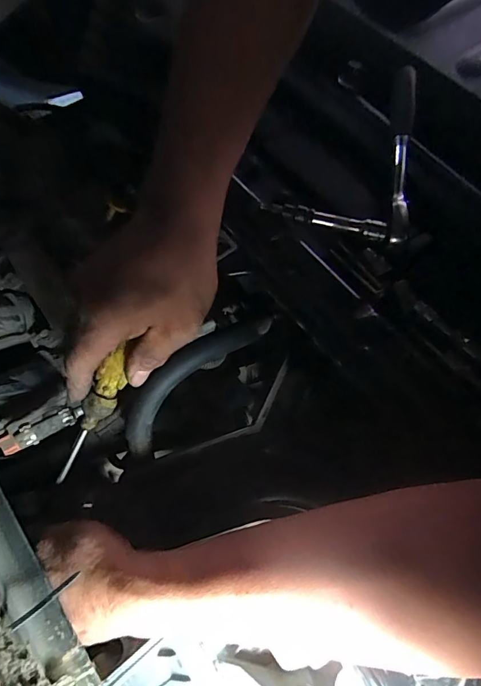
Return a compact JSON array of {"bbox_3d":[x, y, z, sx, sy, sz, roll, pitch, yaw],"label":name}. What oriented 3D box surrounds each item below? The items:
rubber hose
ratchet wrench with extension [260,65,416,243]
[{"bbox_3d":[-0.040,0.025,0.347,0.150,0.039,0.034,-42,71,-18],"label":"rubber hose"},{"bbox_3d":[0.104,-0.180,0.377,0.122,0.033,0.184,15,65,7],"label":"ratchet wrench with extension"}]

